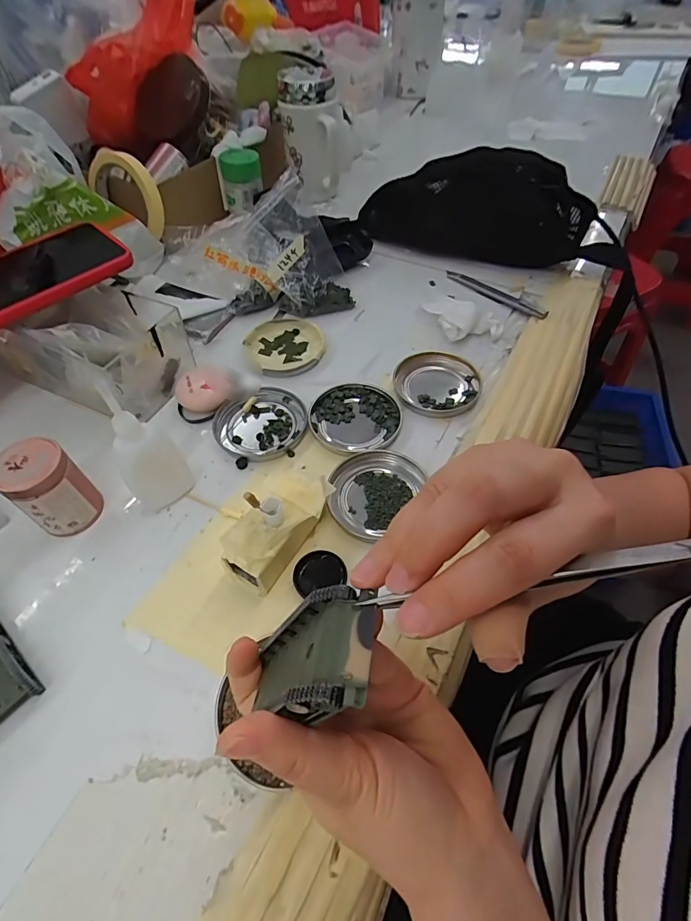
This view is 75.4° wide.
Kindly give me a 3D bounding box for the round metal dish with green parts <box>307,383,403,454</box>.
[{"bbox_3d":[0.009,-0.038,0.391,0.079,0.007,0.072,-1,53,1],"label":"round metal dish with green parts"}]

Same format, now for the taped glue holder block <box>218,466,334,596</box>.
[{"bbox_3d":[-0.045,0.046,0.306,0.043,0.047,0.087,24,58,18],"label":"taped glue holder block"}]

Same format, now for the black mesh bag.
[{"bbox_3d":[0.158,-0.303,0.554,0.257,0.137,0.088,12,54,11],"label":"black mesh bag"}]

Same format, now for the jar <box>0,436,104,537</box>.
[{"bbox_3d":[-0.208,0.020,0.317,0.040,0.066,0.042,-1,53,1],"label":"jar"}]

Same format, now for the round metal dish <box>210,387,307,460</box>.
[{"bbox_3d":[-0.074,-0.035,0.390,0.079,0.009,0.073,-1,53,1],"label":"round metal dish"}]

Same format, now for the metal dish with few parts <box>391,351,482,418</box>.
[{"bbox_3d":[0.084,-0.071,0.415,0.077,0.008,0.077,-1,53,1],"label":"metal dish with few parts"}]

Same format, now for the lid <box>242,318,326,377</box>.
[{"bbox_3d":[-0.059,-0.116,0.450,0.070,0.012,0.078,-27,57,-17],"label":"lid"}]

